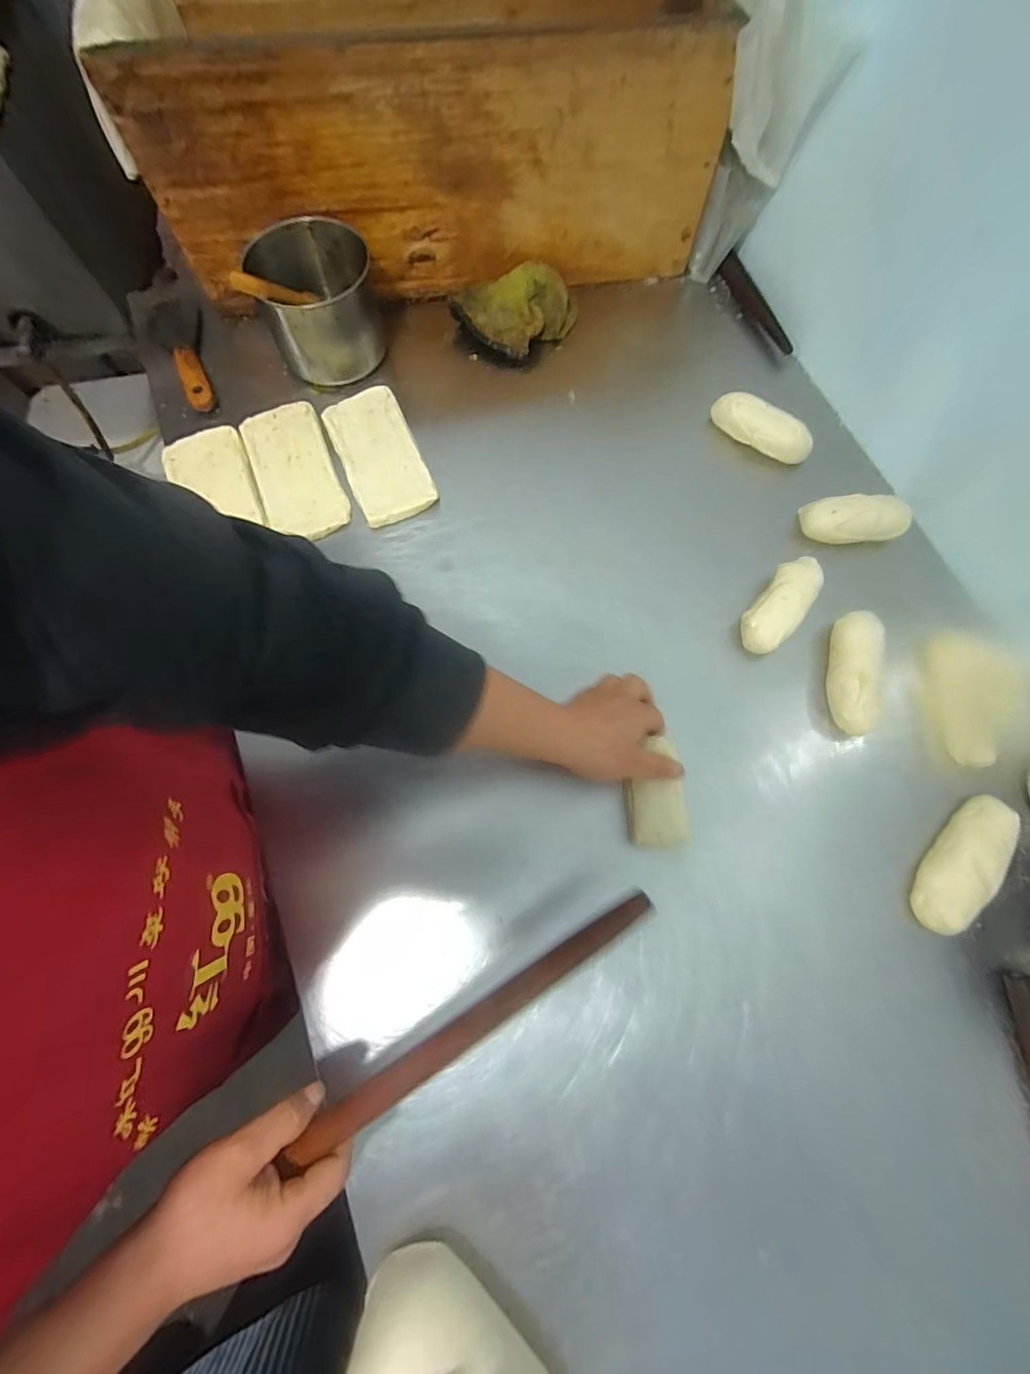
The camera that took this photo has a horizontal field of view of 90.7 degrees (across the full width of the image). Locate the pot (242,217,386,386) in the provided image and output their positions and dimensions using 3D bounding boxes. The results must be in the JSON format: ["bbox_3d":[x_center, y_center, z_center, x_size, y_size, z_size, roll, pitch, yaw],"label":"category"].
[{"bbox_3d":[-0.237,-0.467,0.615,0.124,0.097,0.156,-16,73,-5],"label":"pot"}]

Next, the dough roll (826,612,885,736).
[{"bbox_3d":[0.341,-0.020,0.513,0.040,0.038,0.133,13,72,4],"label":"dough roll"}]

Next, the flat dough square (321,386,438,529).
[{"bbox_3d":[-0.162,-0.277,0.609,0.088,0.019,0.181,-23,74,-8],"label":"flat dough square"}]

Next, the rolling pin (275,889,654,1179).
[{"bbox_3d":[-0.031,0.228,0.339,0.292,0.016,0.020,-37,75,3],"label":"rolling pin"}]

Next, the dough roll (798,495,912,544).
[{"bbox_3d":[0.383,-0.190,0.578,0.116,0.036,0.057,-2,72,-1],"label":"dough roll"}]

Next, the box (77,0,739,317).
[{"bbox_3d":[-0.097,-0.673,0.625,0.646,0.251,0.263,-10,72,-4],"label":"box"}]

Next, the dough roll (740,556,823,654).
[{"bbox_3d":[0.279,-0.090,0.537,0.048,0.043,0.121,37,76,11],"label":"dough roll"}]

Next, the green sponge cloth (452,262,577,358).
[{"bbox_3d":[-0.009,-0.488,0.661,0.145,0.067,0.111,27,74,8],"label":"green sponge cloth"}]

